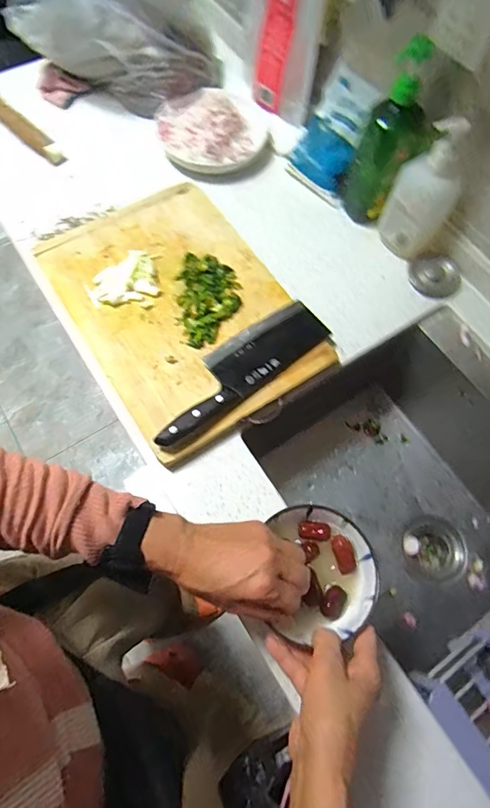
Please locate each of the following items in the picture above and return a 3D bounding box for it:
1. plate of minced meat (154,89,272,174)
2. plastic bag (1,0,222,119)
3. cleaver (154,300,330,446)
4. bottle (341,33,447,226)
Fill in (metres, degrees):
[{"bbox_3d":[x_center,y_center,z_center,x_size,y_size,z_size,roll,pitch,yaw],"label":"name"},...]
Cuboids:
[{"bbox_3d":[-0.057,-0.497,0.777,0.186,0.065,0.179,-8,68,-6],"label":"plate of minced meat"},{"bbox_3d":[-0.221,-0.660,0.748,0.335,0.231,0.201,-20,70,-10],"label":"plastic bag"},{"bbox_3d":[-0.010,-0.051,0.599,0.282,0.025,0.079,-37,74,-15],"label":"cleaver"},{"bbox_3d":[0.216,-0.382,0.653,0.058,0.240,0.100,-37,74,-16],"label":"bottle"}]

